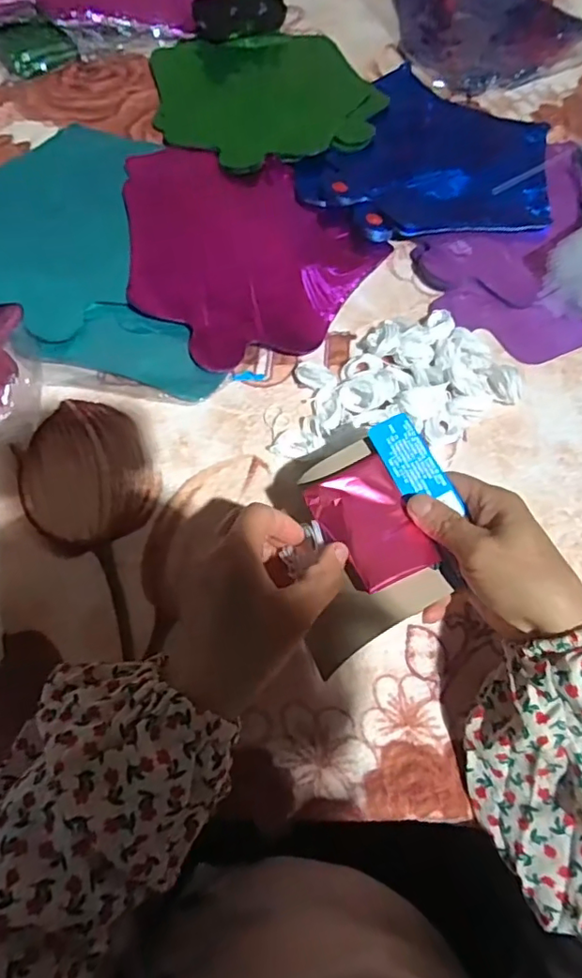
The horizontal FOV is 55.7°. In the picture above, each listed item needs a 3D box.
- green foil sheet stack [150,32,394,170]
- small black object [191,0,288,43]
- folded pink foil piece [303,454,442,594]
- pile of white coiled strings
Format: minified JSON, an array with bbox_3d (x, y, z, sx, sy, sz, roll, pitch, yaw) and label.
[{"bbox_3d":[-0.027,-0.426,0.595,0.232,0.016,0.232,-17,68,-10],"label":"green foil sheet stack"},{"bbox_3d":[-0.061,-0.558,0.649,0.109,0.030,0.056,-25,69,-13],"label":"small black object"},{"bbox_3d":[0.050,0.021,0.343,0.057,0.014,0.079,-26,70,-13],"label":"folded pink foil piece"},{"bbox_3d":[0.076,-0.076,0.438,0.189,0.020,0.111,-29,70,-14],"label":"pile of white coiled strings"}]

